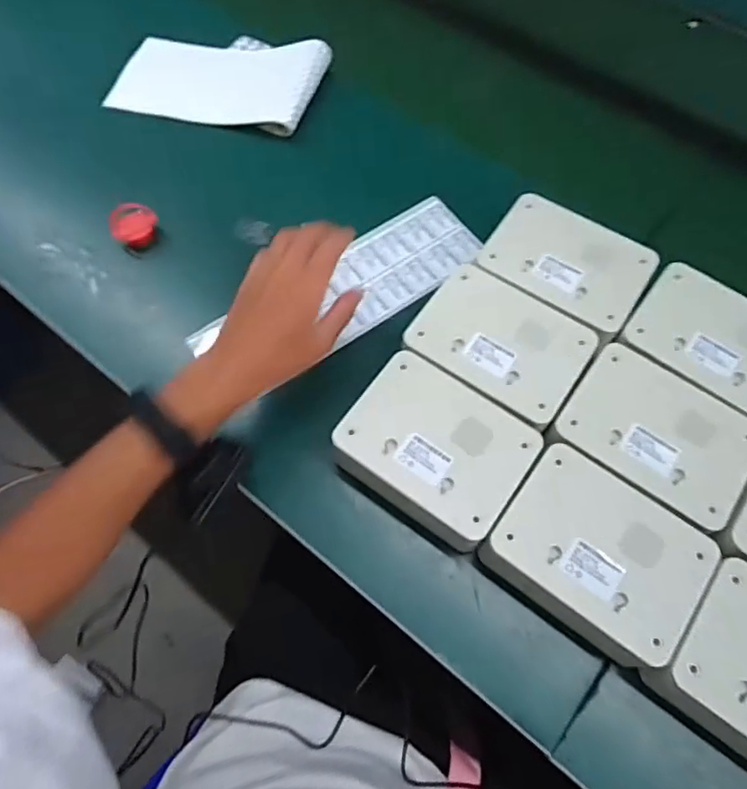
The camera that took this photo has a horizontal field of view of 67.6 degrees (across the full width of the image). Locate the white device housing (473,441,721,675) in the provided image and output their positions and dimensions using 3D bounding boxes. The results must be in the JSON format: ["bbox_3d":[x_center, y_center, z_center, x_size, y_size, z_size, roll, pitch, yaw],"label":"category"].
[{"bbox_3d":[0.168,0.121,0.428,0.140,0.051,0.111,35,71,14],"label":"white device housing"}]

